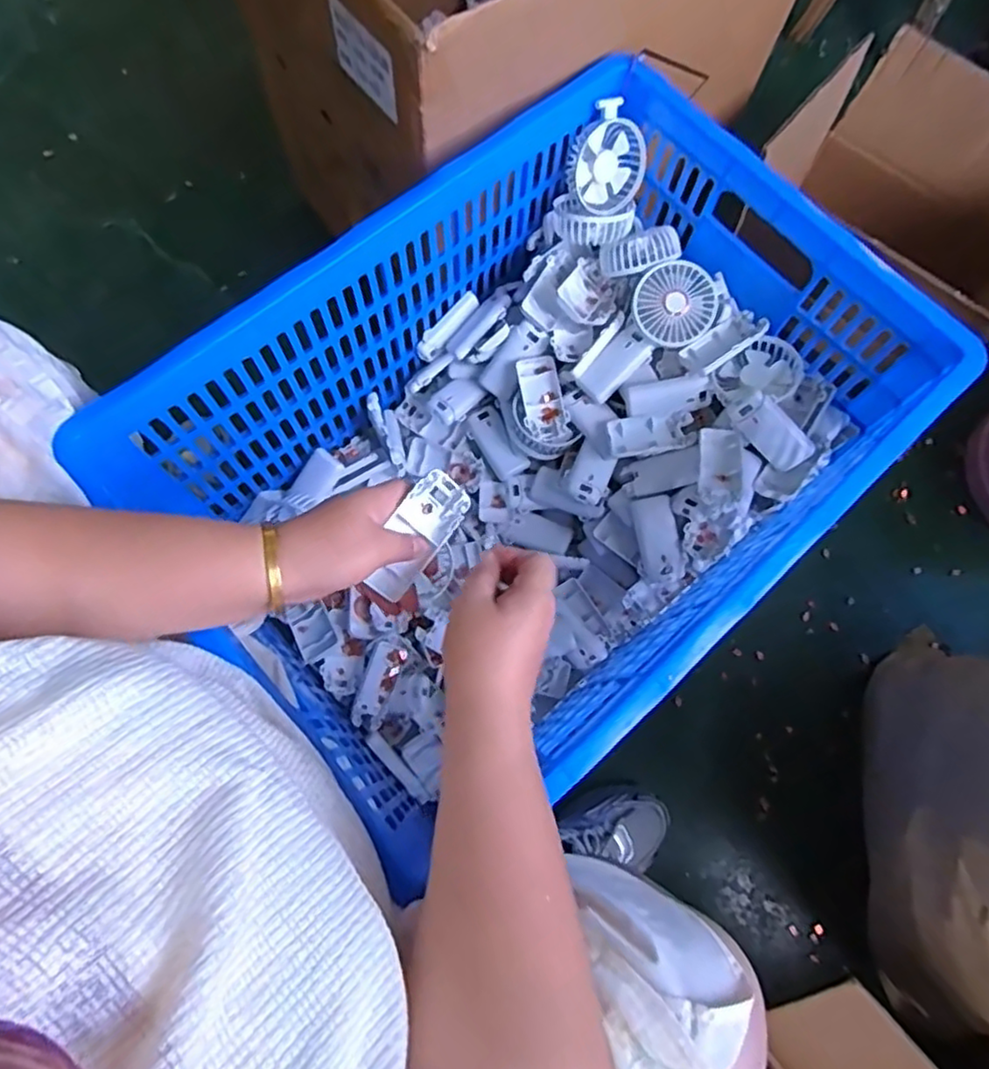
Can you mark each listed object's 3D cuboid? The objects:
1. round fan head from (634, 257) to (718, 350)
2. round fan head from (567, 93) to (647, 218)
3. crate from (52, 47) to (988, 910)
[{"bbox_3d":[0.194,-0.248,0.708,0.085,0.021,0.085,-36,90,15],"label":"round fan head"},{"bbox_3d":[0.127,-0.406,0.711,0.096,0.112,0.036,-3,43,-20],"label":"round fan head"},{"bbox_3d":[0.041,-0.079,0.684,0.634,0.293,0.471,-37,79,-11],"label":"crate"}]

